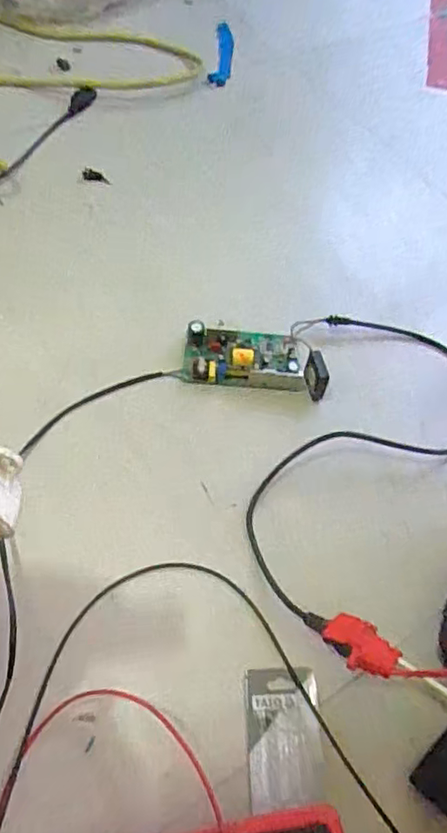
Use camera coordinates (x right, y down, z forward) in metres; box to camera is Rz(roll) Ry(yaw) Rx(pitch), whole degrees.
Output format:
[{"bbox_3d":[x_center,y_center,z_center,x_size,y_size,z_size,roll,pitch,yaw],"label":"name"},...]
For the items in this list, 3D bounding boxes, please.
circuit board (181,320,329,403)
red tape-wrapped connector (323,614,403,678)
[{"bbox_3d":[0.036,-0.065,0.618,0.157,0.036,0.074,9,59,2],"label":"circuit board"},{"bbox_3d":[0.107,0.178,0.440,0.034,0.019,0.055,-42,55,-8],"label":"red tape-wrapped connector"}]

